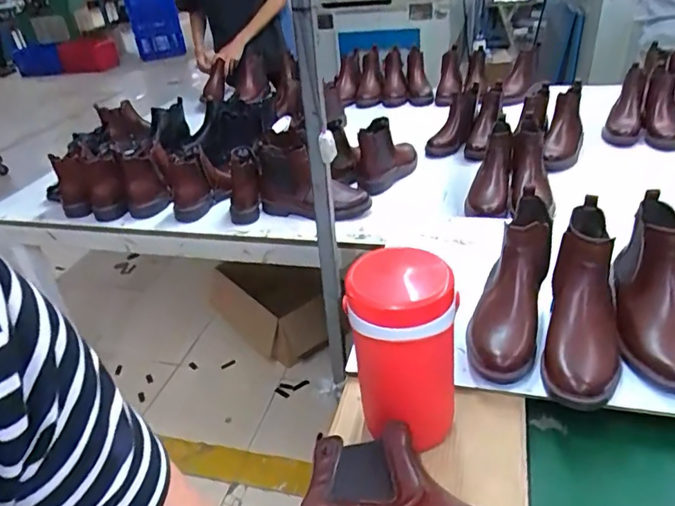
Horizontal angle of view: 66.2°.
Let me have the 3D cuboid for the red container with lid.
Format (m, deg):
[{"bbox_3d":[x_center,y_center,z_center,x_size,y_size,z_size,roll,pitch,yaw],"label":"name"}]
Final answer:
[{"bbox_3d":[0.079,0.124,0.618,0.119,0.247,0.114,5,34,17],"label":"red container with lid"}]

